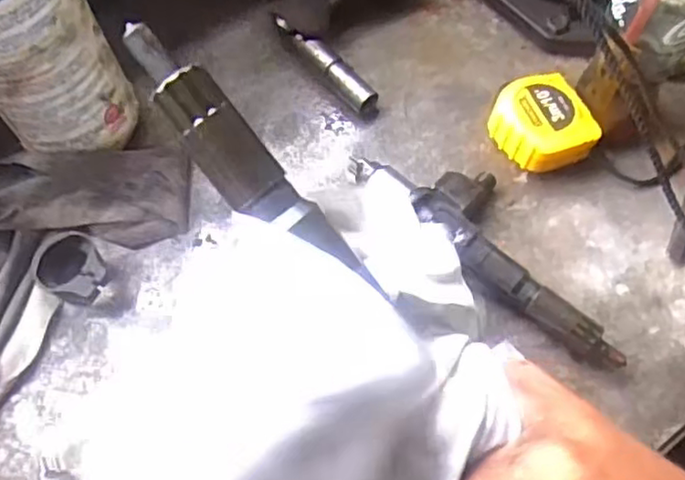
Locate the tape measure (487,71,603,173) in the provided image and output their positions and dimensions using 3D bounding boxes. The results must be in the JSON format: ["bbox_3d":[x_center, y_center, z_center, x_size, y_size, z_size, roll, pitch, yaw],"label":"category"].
[{"bbox_3d":[0.137,-0.078,0.463,0.058,0.038,0.062,-27,68,-10],"label":"tape measure"}]

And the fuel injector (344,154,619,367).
[{"bbox_3d":[0.100,-0.002,0.432,0.199,0.031,0.062,40,73,17],"label":"fuel injector"}]

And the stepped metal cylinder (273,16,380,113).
[{"bbox_3d":[-0.012,-0.134,0.504,0.022,0.022,0.102,-37,70,-13],"label":"stepped metal cylinder"}]

